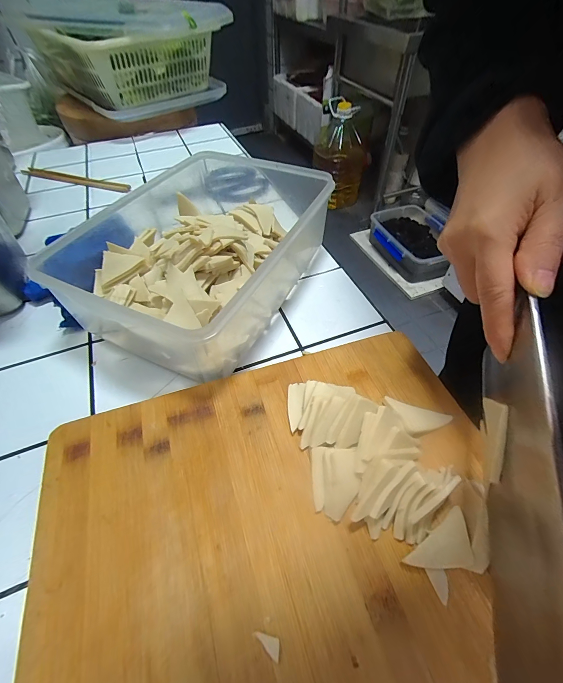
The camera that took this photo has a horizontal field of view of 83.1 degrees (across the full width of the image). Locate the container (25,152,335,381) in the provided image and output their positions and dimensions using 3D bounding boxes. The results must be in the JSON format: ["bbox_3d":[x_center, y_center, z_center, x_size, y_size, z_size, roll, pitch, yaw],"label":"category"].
[{"bbox_3d":[-0.080,-0.104,0.347,0.195,0.075,0.276,21,54,17],"label":"container"}]

